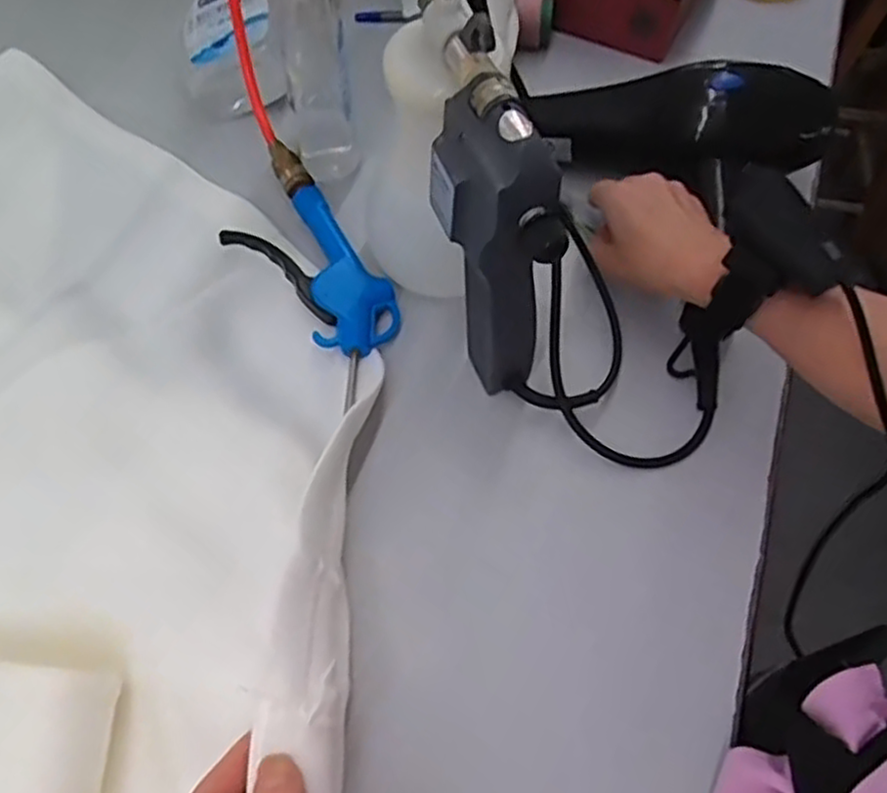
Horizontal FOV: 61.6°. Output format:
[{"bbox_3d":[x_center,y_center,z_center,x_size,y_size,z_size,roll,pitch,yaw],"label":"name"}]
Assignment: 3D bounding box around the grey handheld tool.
[{"bbox_3d":[0.023,-0.091,0.439,0.051,0.179,0.110,-26,64,-15],"label":"grey handheld tool"}]

